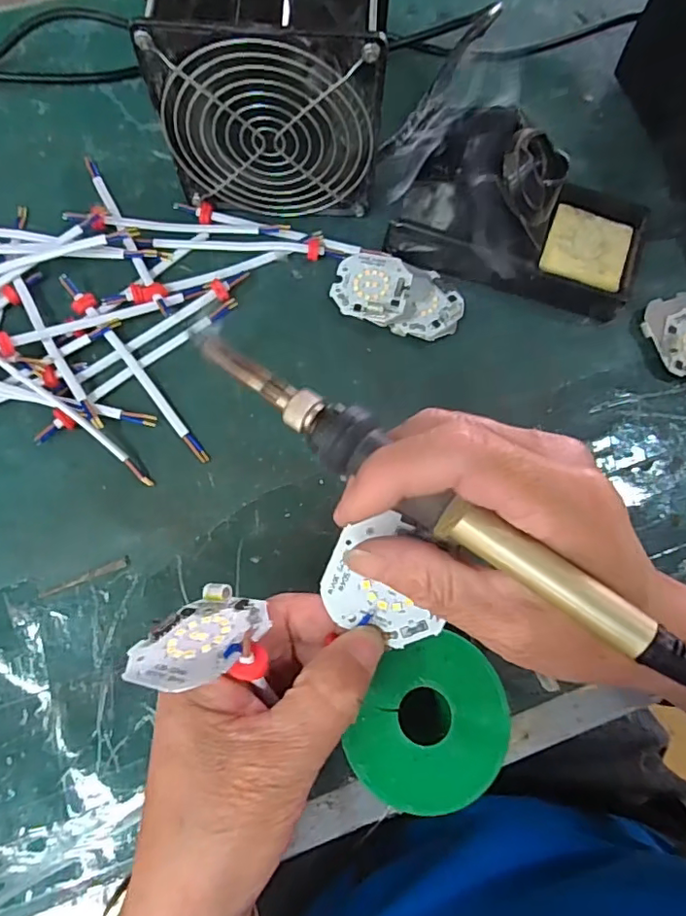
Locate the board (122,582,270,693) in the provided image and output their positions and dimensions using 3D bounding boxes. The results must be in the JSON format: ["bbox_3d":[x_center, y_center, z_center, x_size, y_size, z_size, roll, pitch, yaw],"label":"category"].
[{"bbox_3d":[-0.048,0.061,0.192,0.043,0.053,0.004,-6,109,28],"label":"board"}]

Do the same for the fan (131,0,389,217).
[{"bbox_3d":[-0.039,-0.192,0.305,0.116,0.117,0.049,2,75,-1],"label":"fan"}]

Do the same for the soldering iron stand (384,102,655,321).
[{"bbox_3d":[0.108,-0.146,0.320,0.151,0.074,0.078,12,75,2],"label":"soldering iron stand"}]

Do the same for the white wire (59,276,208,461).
[{"bbox_3d":[-0.110,-0.037,0.319,0.006,0.005,0.098,-37,79,-10],"label":"white wire"}]

